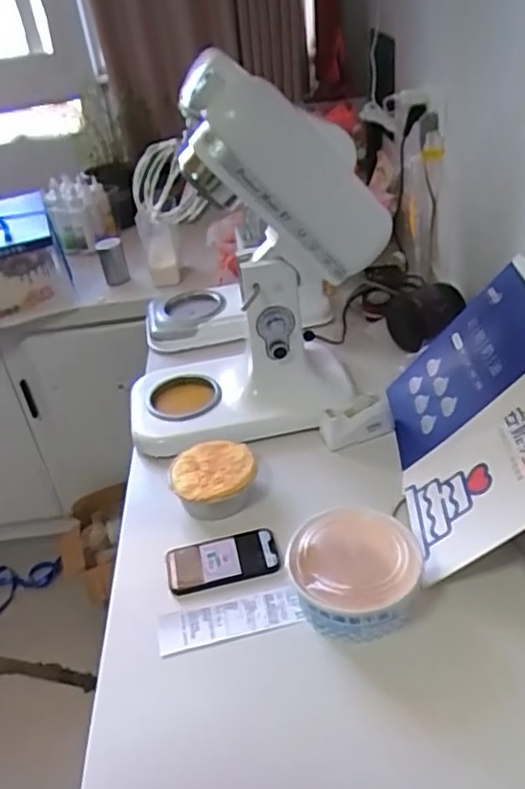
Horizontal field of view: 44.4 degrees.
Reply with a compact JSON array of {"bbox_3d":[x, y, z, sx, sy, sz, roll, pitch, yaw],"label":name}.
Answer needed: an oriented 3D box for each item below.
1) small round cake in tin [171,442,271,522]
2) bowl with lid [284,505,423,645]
[{"bbox_3d":[-0.062,0.131,0.974,0.147,0.076,0.118,-11,35,-6],"label":"small round cake in tin"},{"bbox_3d":[0.110,0.213,0.782,0.151,0.074,0.147,-5,35,3],"label":"bowl with lid"}]

